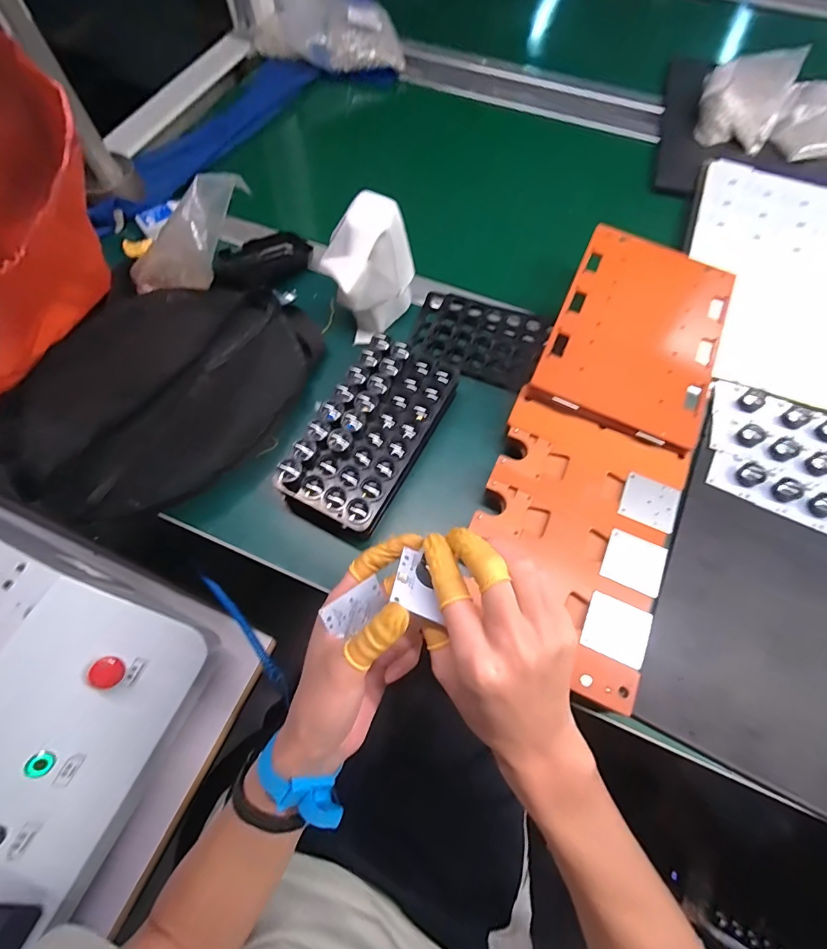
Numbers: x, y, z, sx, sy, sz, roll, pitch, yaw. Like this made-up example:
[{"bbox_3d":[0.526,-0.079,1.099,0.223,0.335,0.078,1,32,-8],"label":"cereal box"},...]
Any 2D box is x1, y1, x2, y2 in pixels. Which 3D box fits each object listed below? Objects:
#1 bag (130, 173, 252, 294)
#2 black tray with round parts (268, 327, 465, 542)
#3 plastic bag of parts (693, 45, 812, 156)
[{"bbox_3d":[-0.242,-0.241,0.469,0.164,0.063,0.084,-27,60,37],"label":"bag"},{"bbox_3d":[-0.040,-0.040,0.427,0.098,0.049,0.194,26,70,11],"label":"black tray with round parts"},{"bbox_3d":[0.491,-0.561,0.646,0.115,0.059,0.160,22,69,10],"label":"plastic bag of parts"}]

